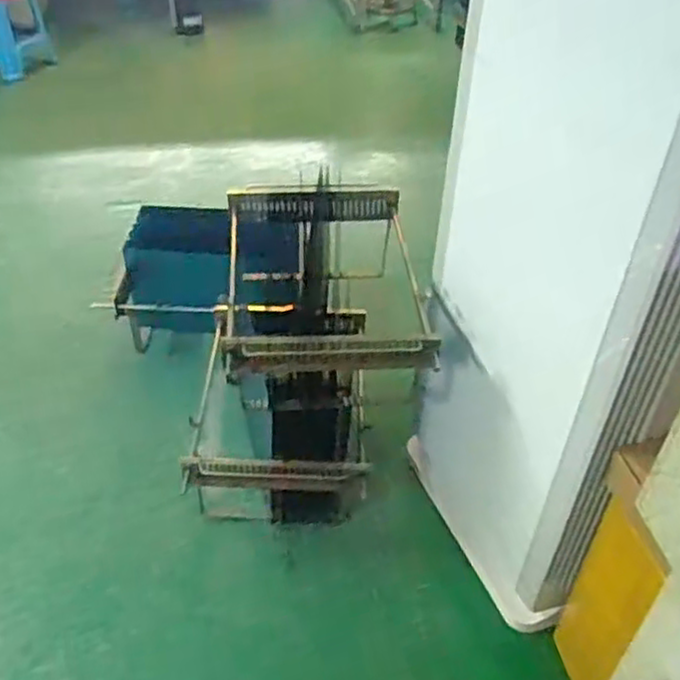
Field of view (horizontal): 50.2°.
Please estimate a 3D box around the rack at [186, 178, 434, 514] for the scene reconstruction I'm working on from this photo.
[{"bbox_3d":[-0.101,0.031,1.769,0.529,0.645,0.650,1,41,-2],"label":"rack"}]

